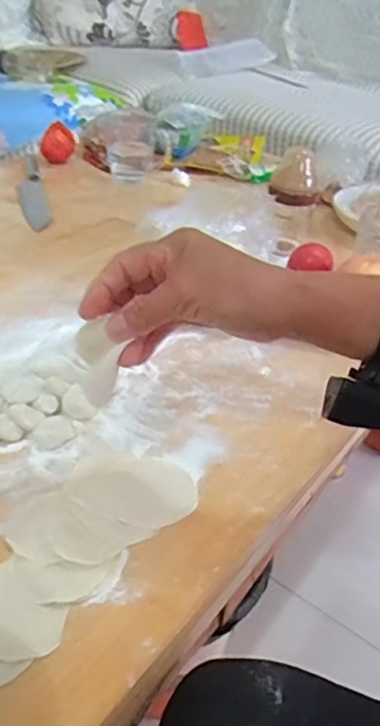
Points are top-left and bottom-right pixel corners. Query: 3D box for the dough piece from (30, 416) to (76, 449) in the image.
[{"bbox_3d":[-0.112,0.057,0.487,0.025,0.008,0.035,27,42,26],"label":"dough piece"}]

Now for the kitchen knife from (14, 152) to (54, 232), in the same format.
[{"bbox_3d":[-0.255,-0.276,0.948,0.040,0.019,0.261,-8,39,-17],"label":"kitchen knife"}]

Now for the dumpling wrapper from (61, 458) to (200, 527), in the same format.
[{"bbox_3d":[-0.043,0.094,0.445,0.095,0.005,0.064,7,34,-6],"label":"dumpling wrapper"}]

